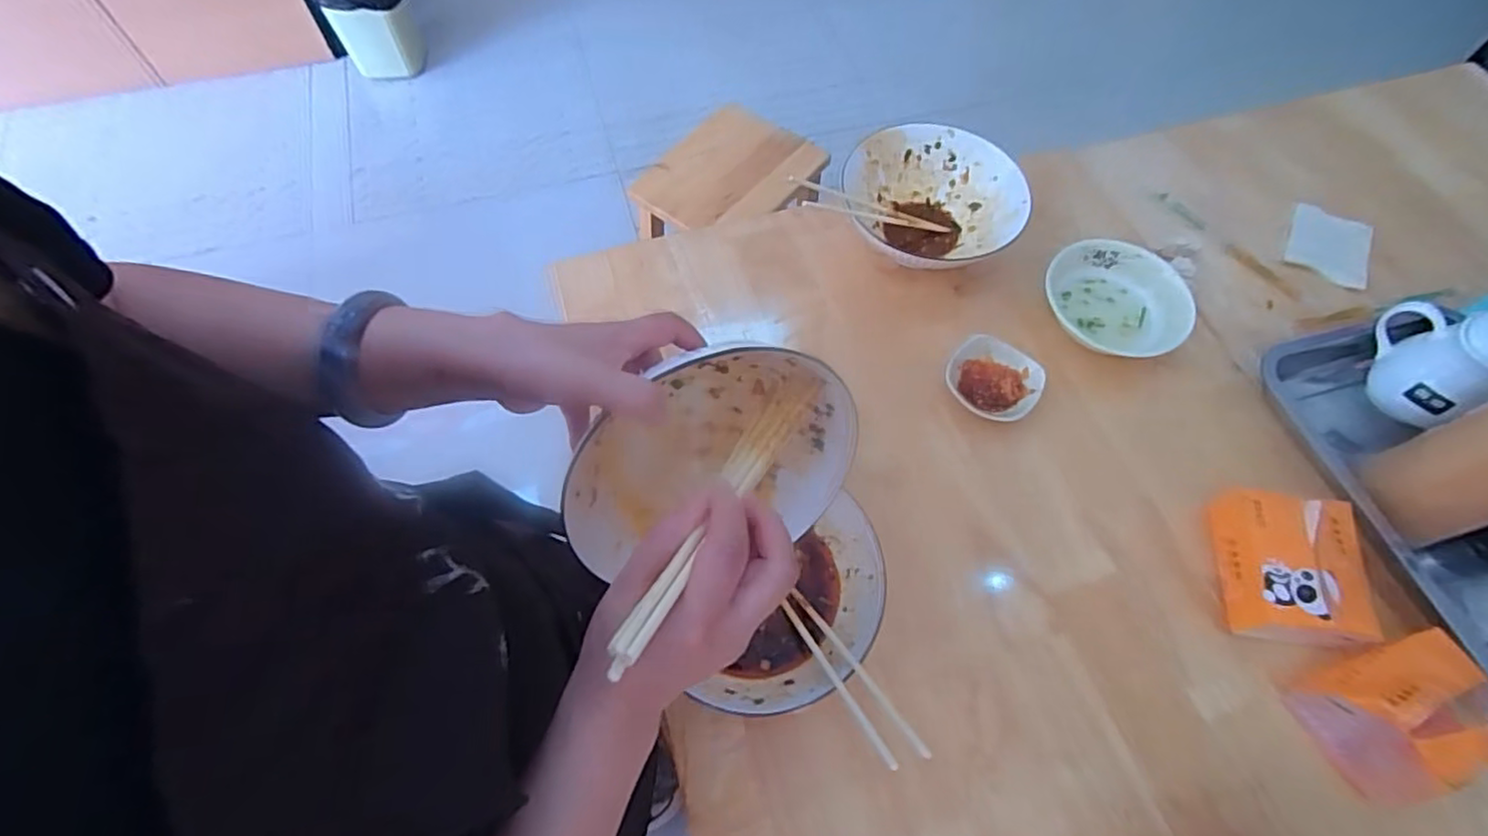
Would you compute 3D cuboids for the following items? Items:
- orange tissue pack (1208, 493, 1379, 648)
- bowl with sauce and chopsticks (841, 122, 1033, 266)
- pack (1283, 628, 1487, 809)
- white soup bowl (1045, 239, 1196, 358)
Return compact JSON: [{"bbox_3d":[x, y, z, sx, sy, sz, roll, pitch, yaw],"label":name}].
[{"bbox_3d":[0.473,0.125,0.580,0.103,0.069,0.122,7,63,2],"label":"orange tissue pack"},{"bbox_3d":[0.206,-0.234,0.754,0.191,0.073,0.189,1,63,-1],"label":"bowl with sauce and chopsticks"},{"bbox_3d":[0.521,0.231,0.526,0.119,0.068,0.098,-23,66,-13],"label":"pack"},{"bbox_3d":[0.403,-0.129,0.725,0.145,0.046,0.137,1,63,-1],"label":"white soup bowl"}]

